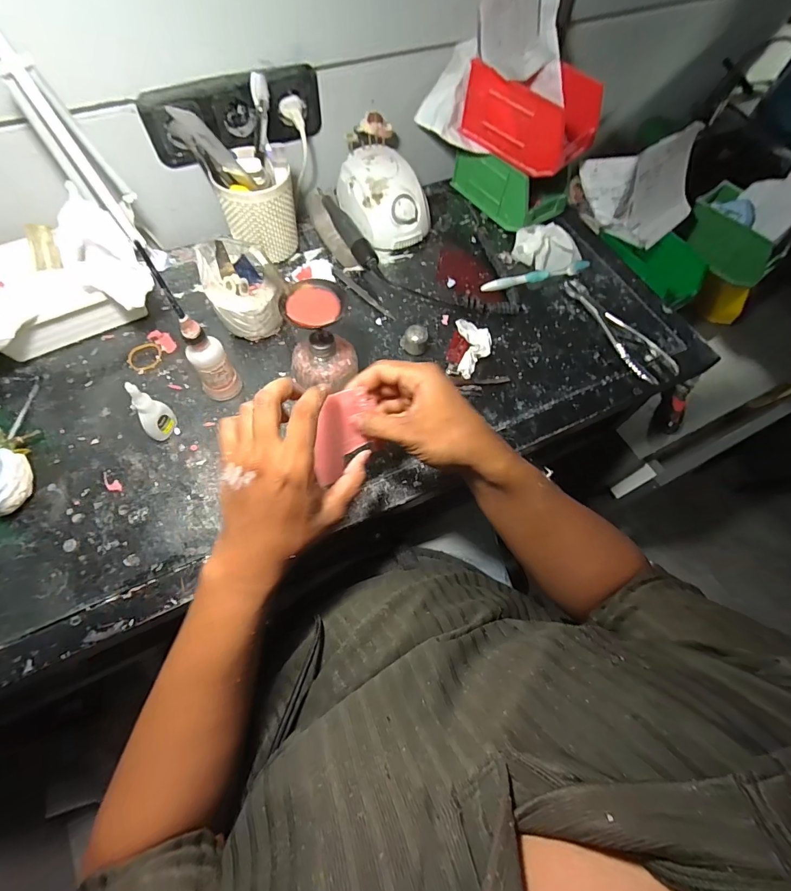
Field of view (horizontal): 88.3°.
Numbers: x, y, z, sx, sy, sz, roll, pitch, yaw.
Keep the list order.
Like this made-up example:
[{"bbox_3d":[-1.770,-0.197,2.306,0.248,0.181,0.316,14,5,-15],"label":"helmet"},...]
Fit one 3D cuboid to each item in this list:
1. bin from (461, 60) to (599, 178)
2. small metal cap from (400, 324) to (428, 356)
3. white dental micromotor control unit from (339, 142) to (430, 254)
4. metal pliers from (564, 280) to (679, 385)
[{"bbox_3d":[0.189,-0.461,0.567,0.168,0.083,0.093,40,68,15],"label":"bin"},{"bbox_3d":[0.024,-0.137,0.526,0.034,0.030,0.024,9,64,1],"label":"small metal cap"},{"bbox_3d":[-0.017,-0.368,0.610,0.106,0.082,0.139,-28,69,-16],"label":"white dental micromotor control unit"},{"bbox_3d":[0.307,-0.167,0.568,0.048,0.012,0.197,-23,67,-14],"label":"metal pliers"}]

